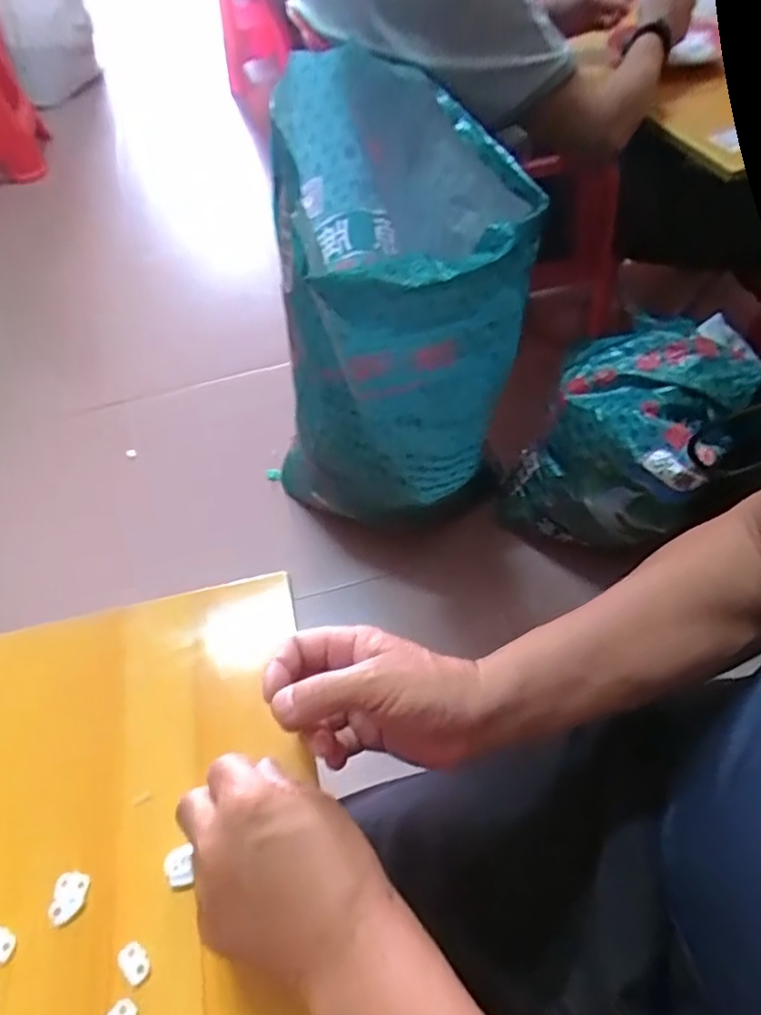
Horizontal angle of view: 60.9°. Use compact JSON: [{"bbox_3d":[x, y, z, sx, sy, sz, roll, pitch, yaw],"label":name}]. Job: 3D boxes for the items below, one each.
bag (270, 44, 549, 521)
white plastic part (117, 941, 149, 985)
[{"bbox_3d":[-0.011,-0.230,0.871,0.308,0.514,0.357,-16,52,-6],"label":"bag"},{"bbox_3d":[-0.133,0.245,0.349,0.013,0.004,0.020,-37,57,-21],"label":"white plastic part"}]

